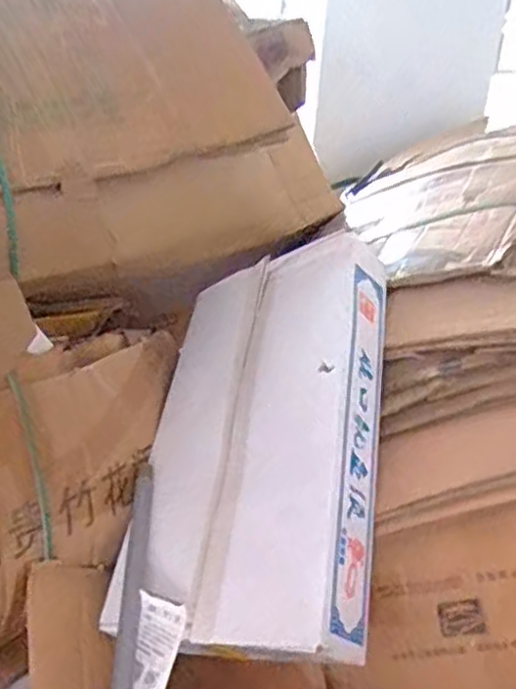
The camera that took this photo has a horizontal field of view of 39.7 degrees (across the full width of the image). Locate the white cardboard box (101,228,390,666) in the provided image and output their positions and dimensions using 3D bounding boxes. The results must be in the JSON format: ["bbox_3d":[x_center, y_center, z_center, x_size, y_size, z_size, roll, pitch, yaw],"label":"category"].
[{"bbox_3d":[0.001,0.099,0.802,0.273,0.090,0.477,-12,51,33],"label":"white cardboard box"}]

